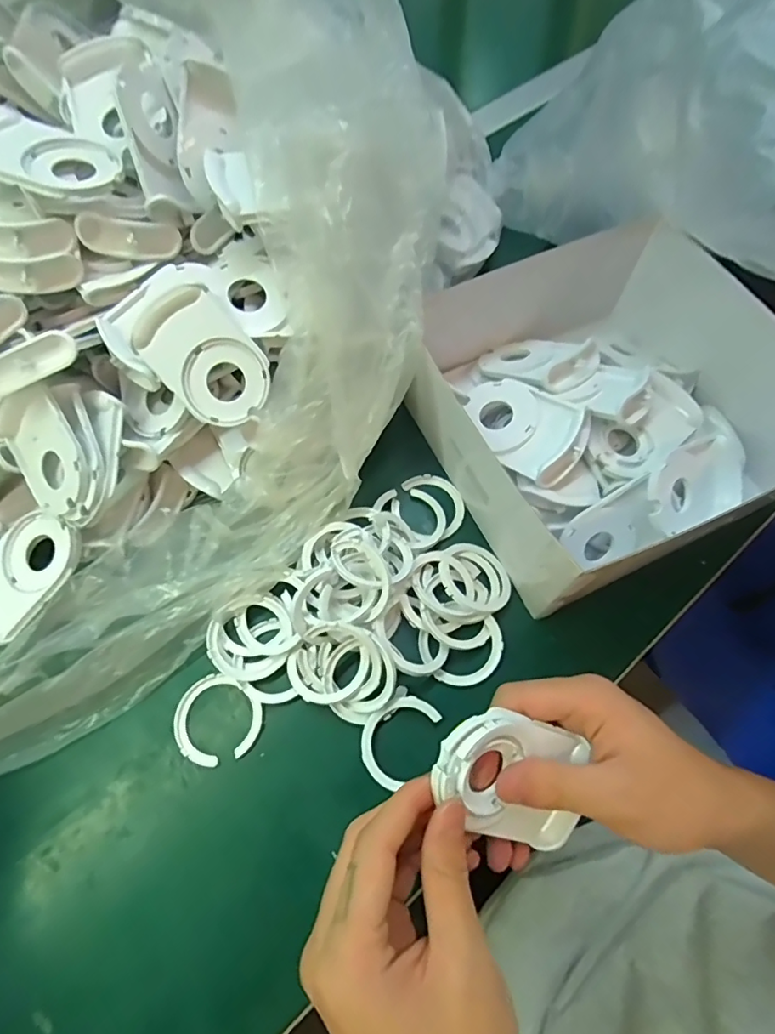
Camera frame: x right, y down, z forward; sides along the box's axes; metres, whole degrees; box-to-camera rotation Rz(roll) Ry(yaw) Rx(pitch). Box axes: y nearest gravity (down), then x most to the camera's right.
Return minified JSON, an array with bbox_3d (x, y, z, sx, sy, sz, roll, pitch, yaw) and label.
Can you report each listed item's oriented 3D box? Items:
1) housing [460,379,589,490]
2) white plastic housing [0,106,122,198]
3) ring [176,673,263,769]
[{"bbox_3d":[0.086,-0.060,0.336,0.082,0.020,0.055,37,71,15],"label":"housing"},{"bbox_3d":[-0.203,-0.212,0.309,0.082,0.014,0.060,14,58,-12],"label":"white plastic housing"},{"bbox_3d":[-0.102,0.121,0.311,0.051,0.006,0.049,0,66,0],"label":"ring"}]

